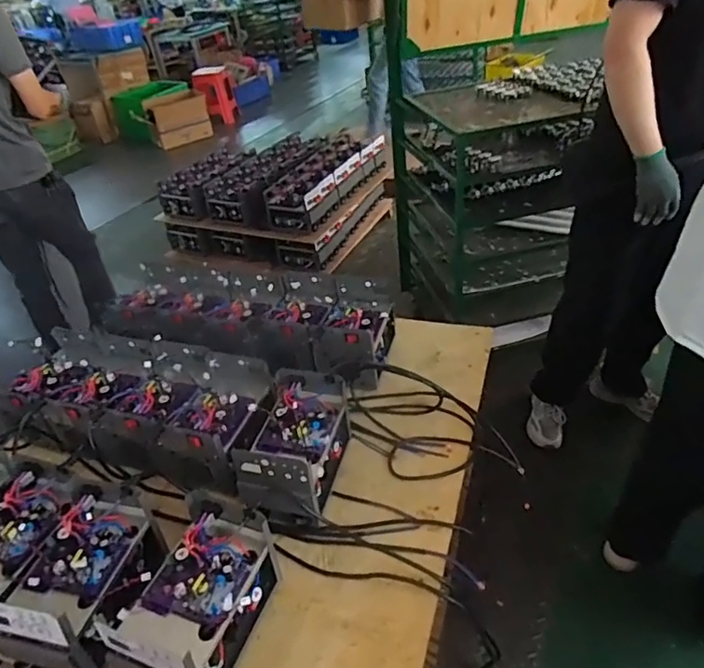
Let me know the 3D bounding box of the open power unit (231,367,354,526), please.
[{"bbox_3d":[-0.106,0.226,1.087,0.162,0.170,0.268,3,38,13],"label":"open power unit"}]

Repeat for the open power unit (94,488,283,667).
[{"bbox_3d":[-0.236,0.426,0.843,0.159,0.159,0.258,13,41,24],"label":"open power unit"}]

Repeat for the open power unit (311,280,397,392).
[{"bbox_3d":[0.005,-0.004,1.357,0.176,0.158,0.284,2,38,12],"label":"open power unit"}]

